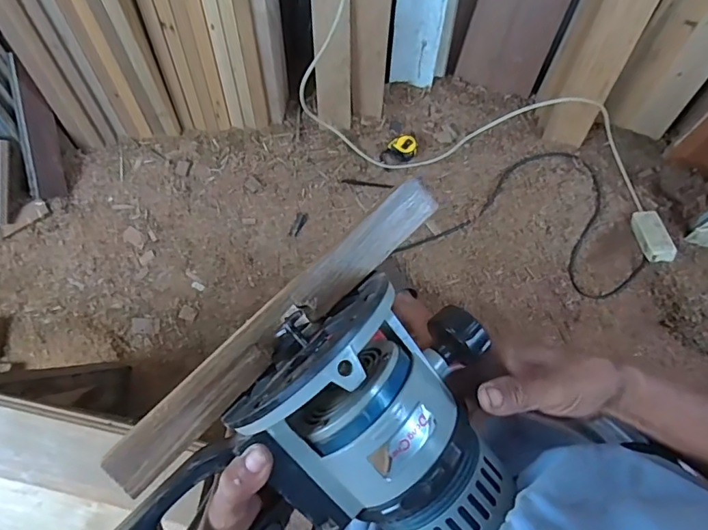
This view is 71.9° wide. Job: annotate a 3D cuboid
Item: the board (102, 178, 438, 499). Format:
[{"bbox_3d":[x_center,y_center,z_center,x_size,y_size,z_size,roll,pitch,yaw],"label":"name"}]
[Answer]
[{"bbox_3d":[-0.052,0.044,0.365,0.303,0.020,0.033,-43,79,-9],"label":"board"}]

